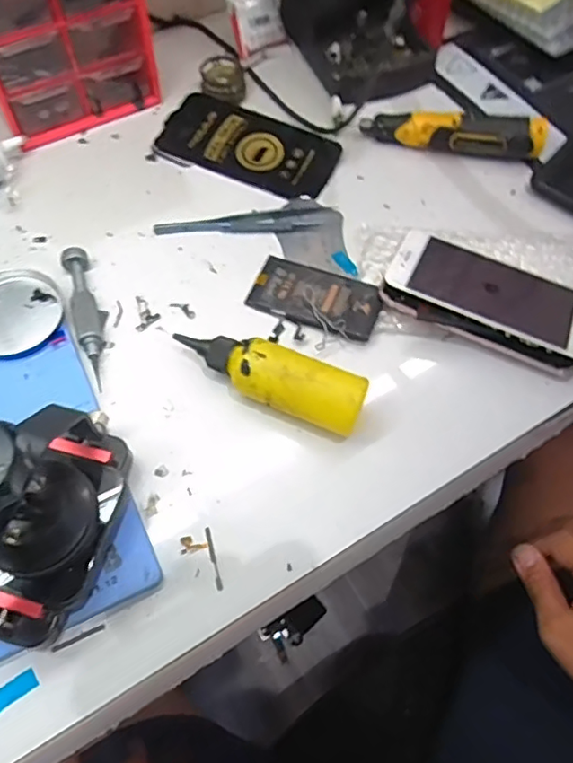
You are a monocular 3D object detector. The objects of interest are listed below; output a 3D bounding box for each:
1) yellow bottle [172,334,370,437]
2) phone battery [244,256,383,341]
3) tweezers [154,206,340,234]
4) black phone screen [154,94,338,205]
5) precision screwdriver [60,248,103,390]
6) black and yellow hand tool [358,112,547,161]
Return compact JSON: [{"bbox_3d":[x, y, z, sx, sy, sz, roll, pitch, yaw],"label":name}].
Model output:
[{"bbox_3d":[-0.011,-0.001,0.347,0.113,0.036,0.034,21,64,9],"label":"yellow bottle"},{"bbox_3d":[0.019,-0.056,0.389,0.086,0.006,0.042,21,68,15],"label":"phone battery"},{"bbox_3d":[-0.027,-0.117,0.426,0.133,0.005,0.023,-9,63,-7],"label":"tweezers"},{"bbox_3d":[-0.032,-0.190,0.464,0.141,0.004,0.075,22,64,9],"label":"black phone screen"},{"bbox_3d":[-0.130,-0.043,0.375,0.016,0.014,0.103,-16,64,-11],"label":"precision screwdriver"},{"bbox_3d":[0.132,-0.198,0.461,0.138,0.029,0.020,5,62,0],"label":"black and yellow hand tool"}]

